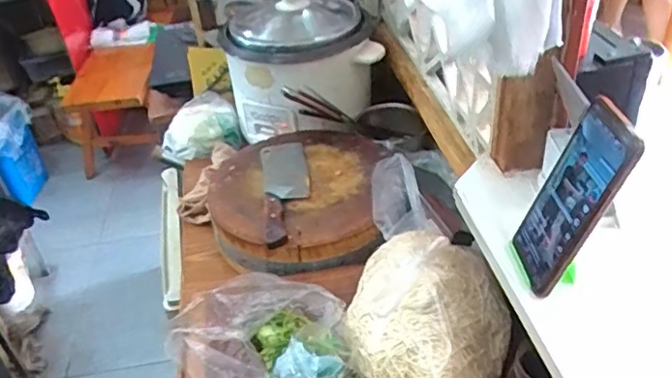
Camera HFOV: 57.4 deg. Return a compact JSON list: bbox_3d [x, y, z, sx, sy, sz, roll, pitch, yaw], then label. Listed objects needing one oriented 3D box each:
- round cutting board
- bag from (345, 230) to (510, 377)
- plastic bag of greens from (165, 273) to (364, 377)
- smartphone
[{"bbox_3d":[-0.061,0.007,0.979,0.278,0.072,0.314,-6,37,-1],"label":"round cutting board"},{"bbox_3d":[0.108,0.138,0.726,0.188,0.095,0.247,6,38,15],"label":"bag"},{"bbox_3d":[-0.071,0.186,0.668,0.175,0.107,0.177,-16,38,-14],"label":"plastic bag of greens"},{"bbox_3d":[0.194,0.007,0.510,0.015,0.160,0.071,8,33,-20],"label":"smartphone"}]

